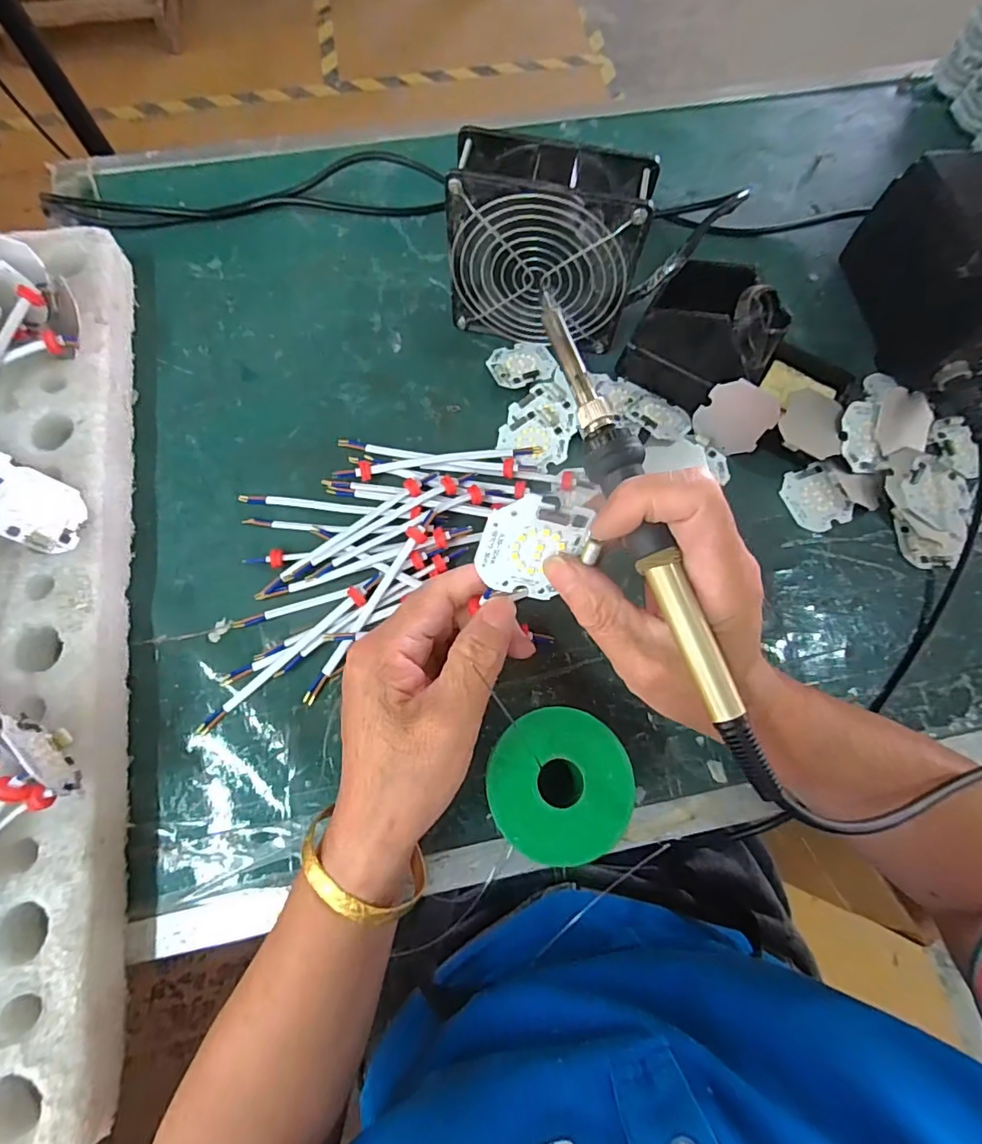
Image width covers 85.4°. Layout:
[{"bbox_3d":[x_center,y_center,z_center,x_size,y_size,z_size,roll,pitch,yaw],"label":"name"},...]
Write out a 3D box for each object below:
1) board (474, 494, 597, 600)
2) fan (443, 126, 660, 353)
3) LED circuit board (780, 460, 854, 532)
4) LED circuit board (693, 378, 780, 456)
[{"bbox_3d":[0.016,-0.009,0.218,0.041,0.045,0.004,13,33,-11],"label":"board"},{"bbox_3d":[0.034,-0.207,0.353,0.118,0.118,0.045,11,73,2],"label":"fan"},{"bbox_3d":[0.226,-0.052,0.370,0.038,0.010,0.046,-25,75,-8],"label":"LED circuit board"},{"bbox_3d":[0.168,-0.106,0.365,0.045,0.045,0.004,37,37,7],"label":"LED circuit board"}]

